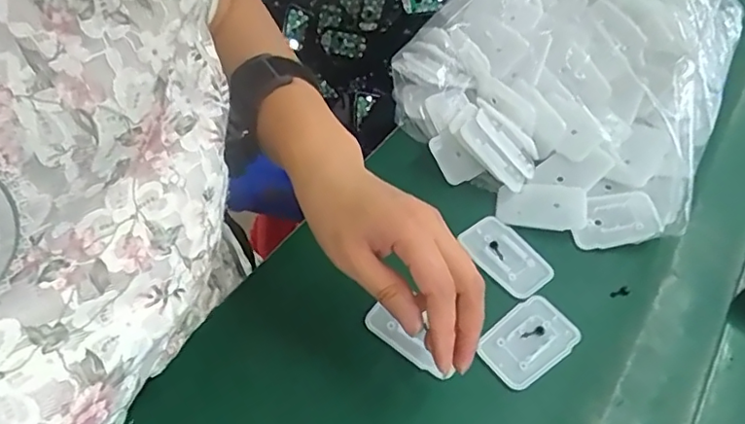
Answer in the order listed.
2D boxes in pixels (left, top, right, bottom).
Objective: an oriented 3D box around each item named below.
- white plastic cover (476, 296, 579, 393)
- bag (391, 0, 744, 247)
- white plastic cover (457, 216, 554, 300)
[{"bbox_3d":[0.109,0.090,0.398,0.069,0.004,0.046,-35,67,-20],"label":"white plastic cover"},{"bbox_3d":[0.180,-0.140,0.539,0.280,0.075,0.344,26,62,12],"label":"bag"},{"bbox_3d":[0.103,0.033,0.440,0.046,0.004,0.071,-31,66,-19],"label":"white plastic cover"}]

